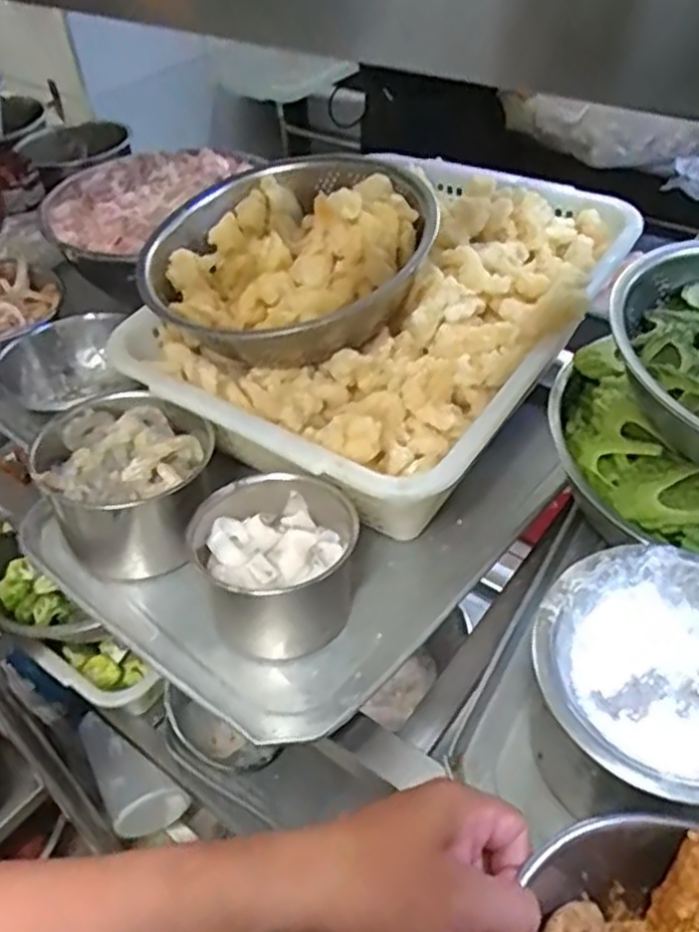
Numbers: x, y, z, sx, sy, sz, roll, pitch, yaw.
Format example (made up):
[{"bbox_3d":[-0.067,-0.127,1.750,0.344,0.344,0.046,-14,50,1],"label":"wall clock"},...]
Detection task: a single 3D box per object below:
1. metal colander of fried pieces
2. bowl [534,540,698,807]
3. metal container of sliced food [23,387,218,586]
[{"bbox_3d":[-0.047,-0.184,0.656,0.228,0.098,0.247,-2,44,2],"label":"metal colander of fried pieces"},{"bbox_3d":[0.185,0.120,0.431,0.146,0.046,0.148,-2,44,2],"label":"bowl"},{"bbox_3d":[-0.180,0.016,0.631,0.135,0.087,0.149,-25,48,-20],"label":"metal container of sliced food"}]

